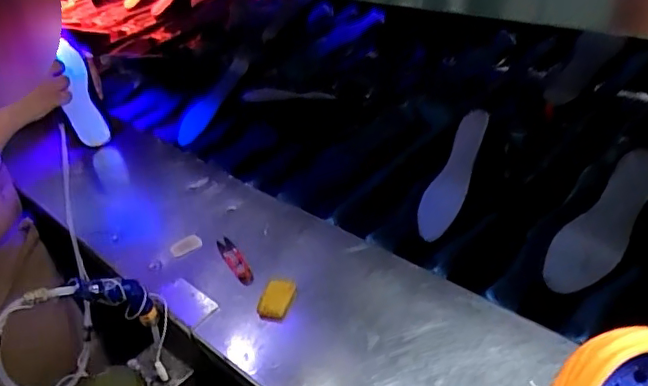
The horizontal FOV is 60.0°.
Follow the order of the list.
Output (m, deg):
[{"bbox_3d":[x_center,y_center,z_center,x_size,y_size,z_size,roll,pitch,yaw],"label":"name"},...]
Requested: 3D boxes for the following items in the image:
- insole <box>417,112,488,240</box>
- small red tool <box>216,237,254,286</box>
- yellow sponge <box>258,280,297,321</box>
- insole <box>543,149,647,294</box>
[{"bbox_3d":[0.194,-0.032,0.838,0.061,0.019,0.226,14,65,30],"label":"insole"},{"bbox_3d":[-0.121,0.087,0.757,0.024,0.010,0.120,-24,39,-19],"label":"small red tool"},{"bbox_3d":[-0.057,0.129,0.676,0.036,0.019,0.049,3,38,15],"label":"yellow sponge"},{"bbox_3d":[0.361,0.036,0.708,0.218,0.015,0.068,-47,62,-6],"label":"insole"}]

